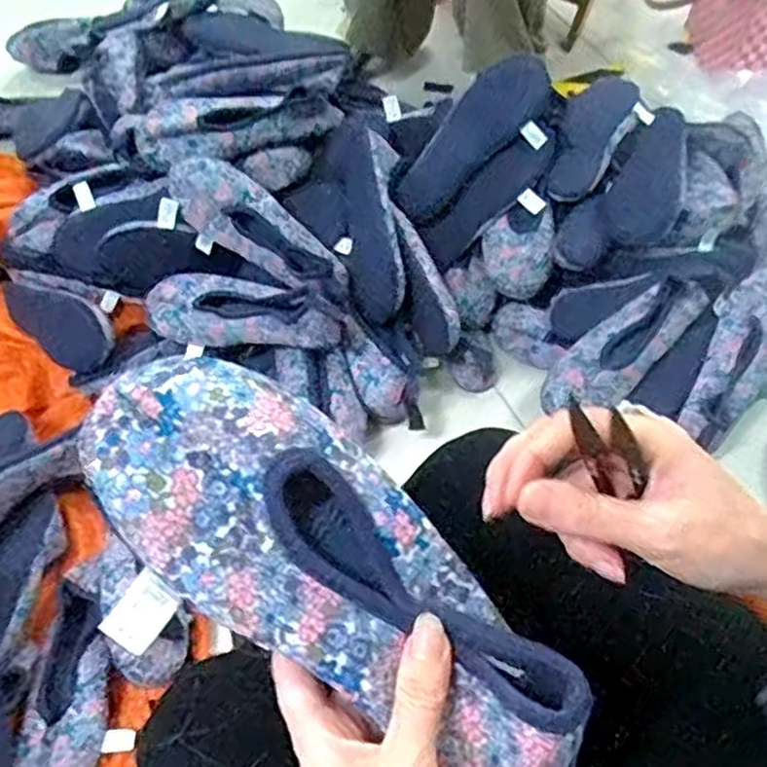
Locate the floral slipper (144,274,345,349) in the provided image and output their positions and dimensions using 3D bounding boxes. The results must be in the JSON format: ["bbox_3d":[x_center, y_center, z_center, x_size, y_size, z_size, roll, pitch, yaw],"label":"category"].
[{"bbox_3d":[-0.183,-0.088,0.959,0.262,0.066,0.084,8,58,4],"label":"floral slipper"}]

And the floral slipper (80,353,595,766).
[{"bbox_3d":[-0.018,0.076,0.309,0.241,0.047,0.090,39,64,0],"label":"floral slipper"}]

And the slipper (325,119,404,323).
[{"bbox_3d":[-0.021,-0.223,1.008,0.094,0.052,0.286,-17,79,30],"label":"slipper"}]

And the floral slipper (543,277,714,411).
[{"bbox_3d":[0.308,-0.045,0.947,0.243,0.044,0.089,-43,68,-6],"label":"floral slipper"}]

